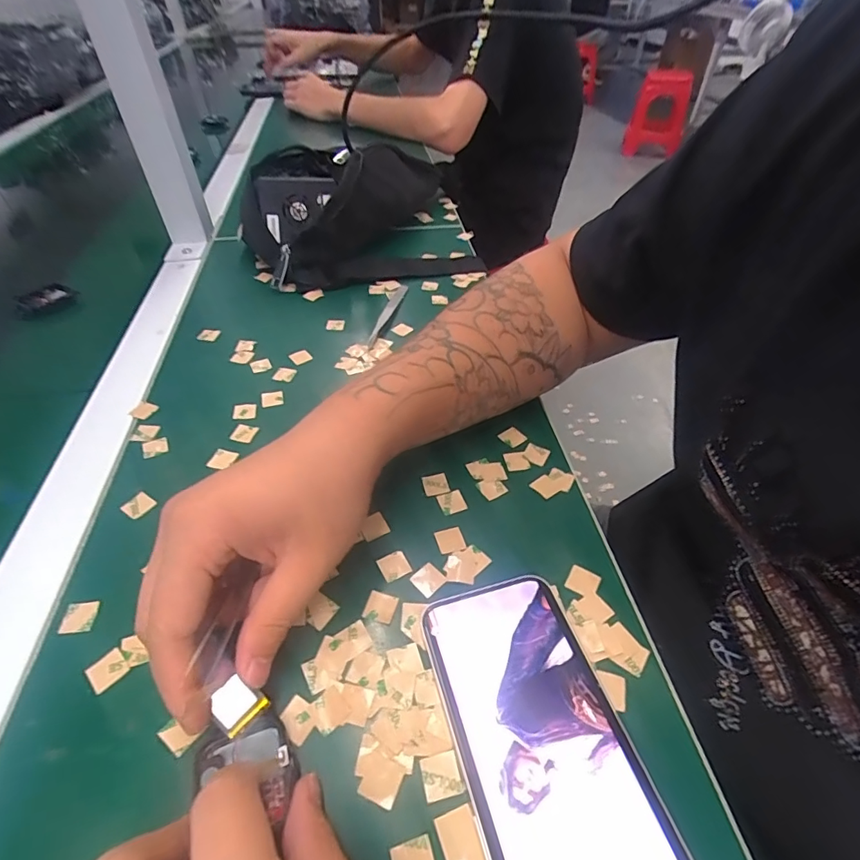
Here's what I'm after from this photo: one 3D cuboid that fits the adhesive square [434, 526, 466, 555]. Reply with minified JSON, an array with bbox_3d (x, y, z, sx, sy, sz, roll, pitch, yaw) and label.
[{"bbox_3d":[0.012,0.064,0.277,0.015,0.004,0.015,-12,48,-13],"label":"adhesive square"}]

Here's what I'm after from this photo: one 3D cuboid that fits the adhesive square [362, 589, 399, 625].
[{"bbox_3d":[-0.026,0.092,0.248,0.015,0.004,0.015,13,48,12],"label":"adhesive square"}]

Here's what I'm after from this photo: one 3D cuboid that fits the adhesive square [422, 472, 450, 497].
[{"bbox_3d":[0.004,0.033,0.304,0.016,0.004,0.016,-12,46,-12],"label":"adhesive square"}]

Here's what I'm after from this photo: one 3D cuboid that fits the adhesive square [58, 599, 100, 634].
[{"bbox_3d":[-0.178,0.094,0.242,0.017,0.004,0.015,-8,45,-8],"label":"adhesive square"}]

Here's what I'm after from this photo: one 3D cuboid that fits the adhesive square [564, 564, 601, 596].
[{"bbox_3d":[0.083,0.082,0.259,0.015,0.004,0.015,23,53,22],"label":"adhesive square"}]

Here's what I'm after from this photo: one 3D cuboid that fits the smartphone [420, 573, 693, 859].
[{"bbox_3d":[0.048,0.133,0.201,0.070,0.009,0.143,-12,46,-12],"label":"smartphone"}]

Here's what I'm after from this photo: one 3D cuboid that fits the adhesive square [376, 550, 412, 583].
[{"bbox_3d":[-0.020,0.075,0.264,0.015,0.004,0.015,-21,51,-20],"label":"adhesive square"}]

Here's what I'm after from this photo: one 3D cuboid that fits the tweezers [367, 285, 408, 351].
[{"bbox_3d":[-0.039,-0.109,0.443,0.012,0.007,0.110,9,45,9],"label":"tweezers"}]

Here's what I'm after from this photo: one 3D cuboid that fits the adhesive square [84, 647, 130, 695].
[{"bbox_3d":[-0.152,0.112,0.224,0.016,0.004,0.015,34,54,29],"label":"adhesive square"}]

